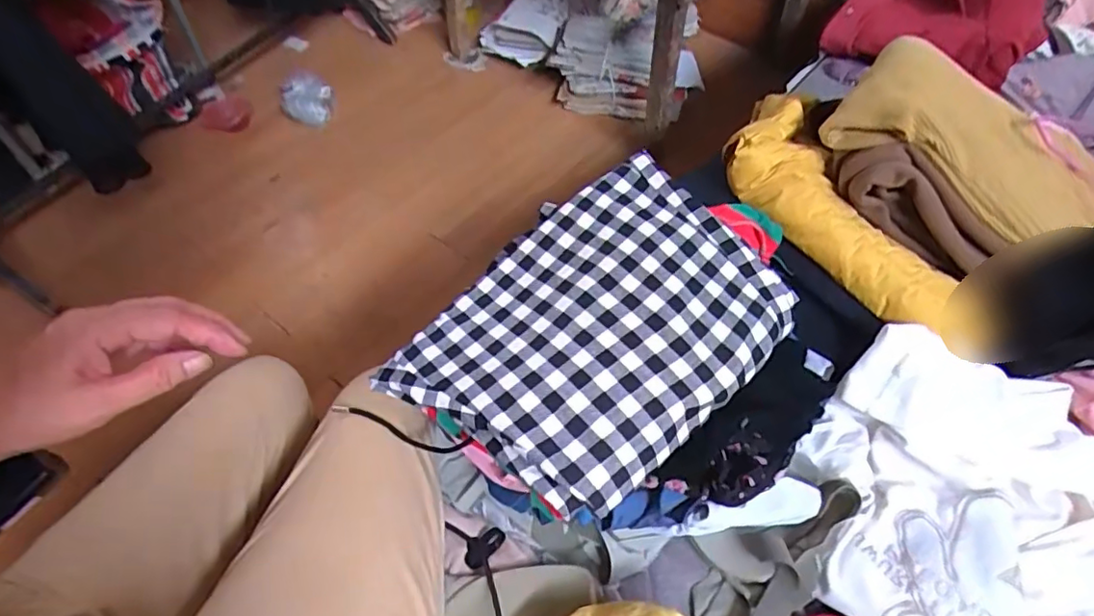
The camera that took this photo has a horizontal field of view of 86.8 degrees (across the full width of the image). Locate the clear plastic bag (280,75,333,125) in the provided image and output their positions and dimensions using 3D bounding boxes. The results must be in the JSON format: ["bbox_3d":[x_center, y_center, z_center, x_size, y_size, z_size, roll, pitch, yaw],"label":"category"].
[{"bbox_3d":[-0.687,-0.596,1.653,0.145,0.127,0.175,-15,56,-11],"label":"clear plastic bag"}]

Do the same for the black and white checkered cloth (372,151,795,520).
[{"bbox_3d":[0.036,0.012,0.462,0.284,0.049,0.226,-39,64,-24],"label":"black and white checkered cloth"}]

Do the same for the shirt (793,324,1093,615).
[{"bbox_3d":[0.380,0.156,0.496,0.278,0.076,0.251,9,55,6],"label":"shirt"}]

